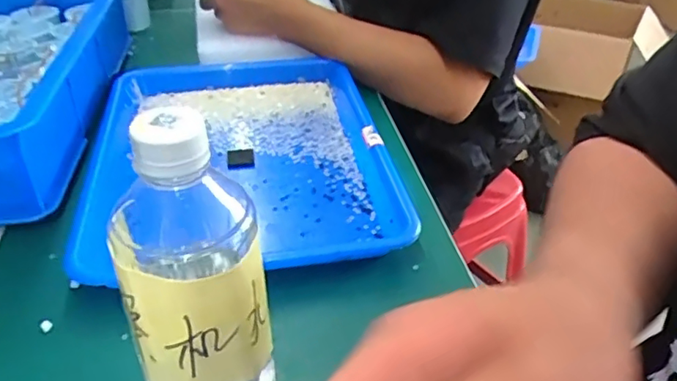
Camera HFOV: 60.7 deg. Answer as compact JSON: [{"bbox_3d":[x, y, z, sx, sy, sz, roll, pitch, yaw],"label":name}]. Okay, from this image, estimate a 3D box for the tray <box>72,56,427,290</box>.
[{"bbox_3d":[-0.088,-0.037,0.533,0.263,0.033,0.332,-5,36,-8],"label":"tray"}]

